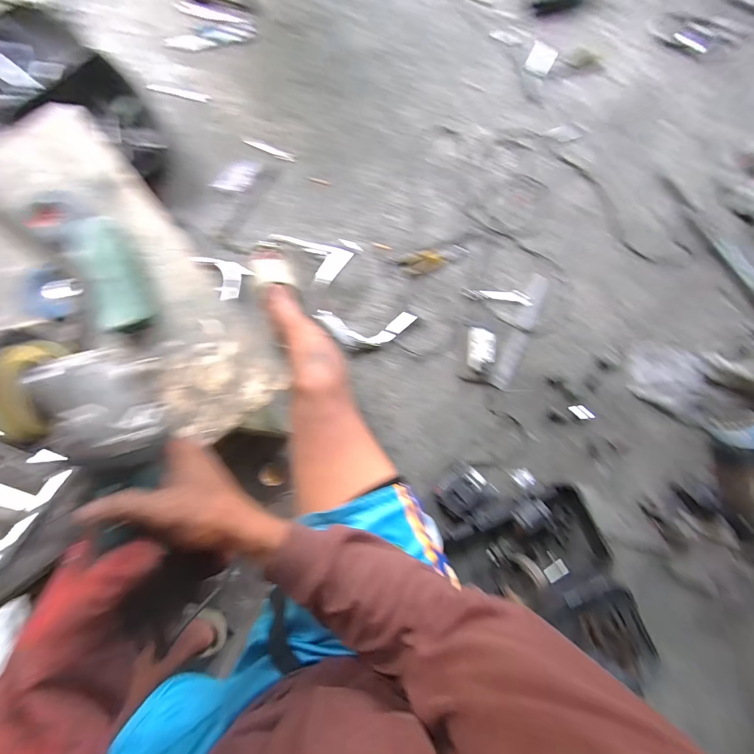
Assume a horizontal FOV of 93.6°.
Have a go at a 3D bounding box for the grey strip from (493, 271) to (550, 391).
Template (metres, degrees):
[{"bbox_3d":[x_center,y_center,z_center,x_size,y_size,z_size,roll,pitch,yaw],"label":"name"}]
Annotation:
[{"bbox_3d":[0.385,-0.123,0.938,0.049,0.013,0.325,22,82,18],"label":"grey strip"}]

